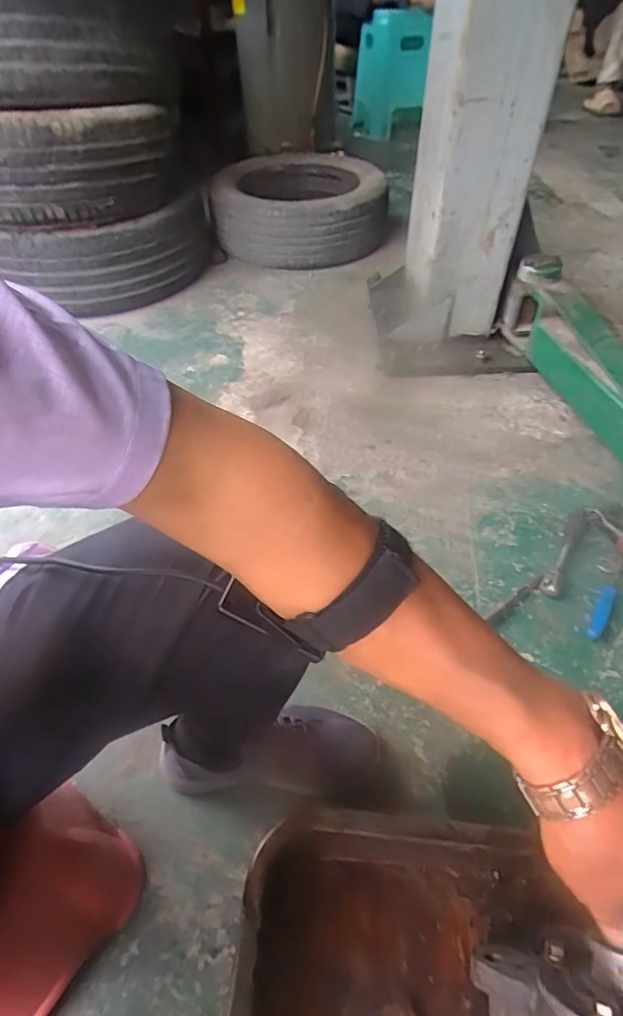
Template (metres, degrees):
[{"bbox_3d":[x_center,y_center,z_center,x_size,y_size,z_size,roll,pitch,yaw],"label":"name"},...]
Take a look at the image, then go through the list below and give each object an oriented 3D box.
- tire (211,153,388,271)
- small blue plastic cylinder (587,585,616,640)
[{"bbox_3d":[-0.069,-0.980,1.694,0.492,0.219,0.635,-12,49,-8],"label":"tire"},{"bbox_3d":[0.428,0.155,0.765,0.020,0.017,0.101,24,53,24],"label":"small blue plastic cylinder"}]

